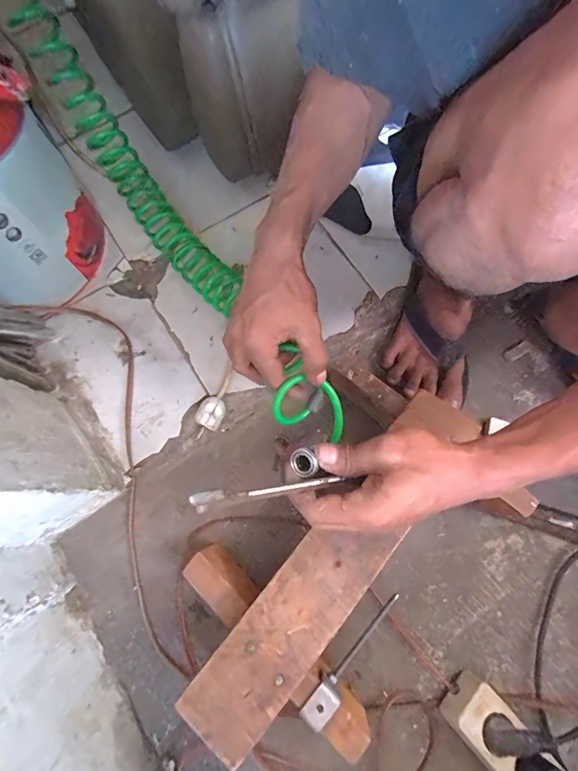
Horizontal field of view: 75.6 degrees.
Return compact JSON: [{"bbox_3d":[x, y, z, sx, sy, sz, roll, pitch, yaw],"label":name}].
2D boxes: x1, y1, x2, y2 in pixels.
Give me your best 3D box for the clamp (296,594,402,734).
[{"bbox_3d":[0.070,0.289,0.398,0.024,0.020,0.149,44,67,11],"label":"clamp"}]

